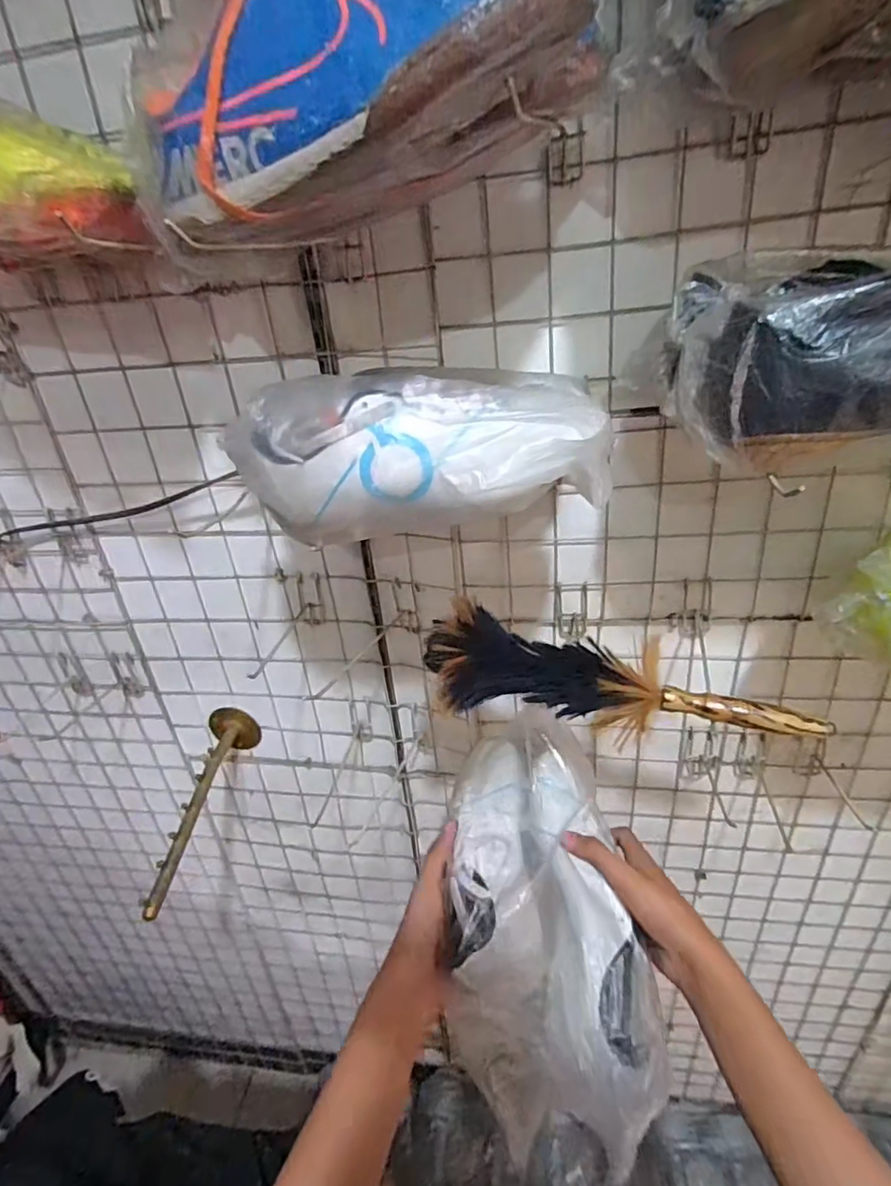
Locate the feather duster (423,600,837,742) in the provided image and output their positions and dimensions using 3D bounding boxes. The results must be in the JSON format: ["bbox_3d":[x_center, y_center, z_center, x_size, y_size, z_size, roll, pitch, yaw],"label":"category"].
[{"bbox_3d":[0.135,0.064,0.463,0.307,0.089,0.062,1,30,12],"label":"feather duster"}]

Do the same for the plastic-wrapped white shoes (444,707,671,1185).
[{"bbox_3d":[0.077,0.249,0.462,0.139,0.086,0.291,-5,54,1],"label":"plastic-wrapped white shoes"}]

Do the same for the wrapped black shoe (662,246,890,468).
[{"bbox_3d":[0.283,-0.149,0.348,0.277,0.101,0.109,7,32,22],"label":"wrapped black shoe"}]

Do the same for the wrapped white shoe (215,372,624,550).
[{"bbox_3d":[-0.018,-0.103,0.402,0.258,0.098,0.109,1,30,12],"label":"wrapped white shoe"}]

